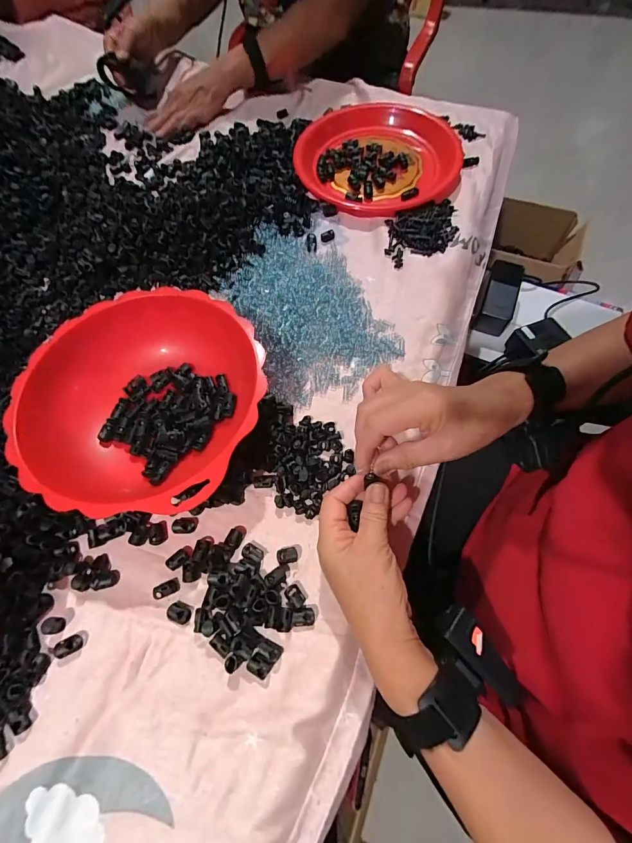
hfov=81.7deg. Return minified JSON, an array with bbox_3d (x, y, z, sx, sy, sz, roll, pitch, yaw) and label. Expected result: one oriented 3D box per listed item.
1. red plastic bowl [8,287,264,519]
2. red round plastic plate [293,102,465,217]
[{"bbox_3d":[-0.172,-0.024,0.382,0.233,0.059,0.238,0,65,0],"label":"red plastic bowl"},{"bbox_3d":[0.104,-0.438,0.602,0.260,0.026,0.274,0,65,0],"label":"red round plastic plate"}]

